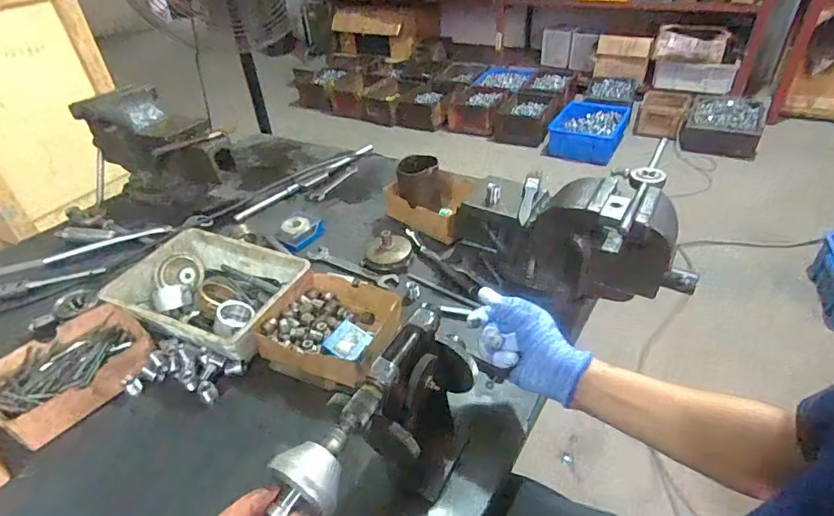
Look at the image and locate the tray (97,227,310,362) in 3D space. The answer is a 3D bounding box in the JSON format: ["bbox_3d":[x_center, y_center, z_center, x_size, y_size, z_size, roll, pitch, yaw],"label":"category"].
[{"bbox_3d":[-0.296,0.055,0.685,0.246,0.080,0.167,13,41,22],"label":"tray"}]

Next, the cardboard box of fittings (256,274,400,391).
[{"bbox_3d":[-0.111,0.091,0.639,0.181,0.054,0.159,13,41,22],"label":"cardboard box of fittings"}]

